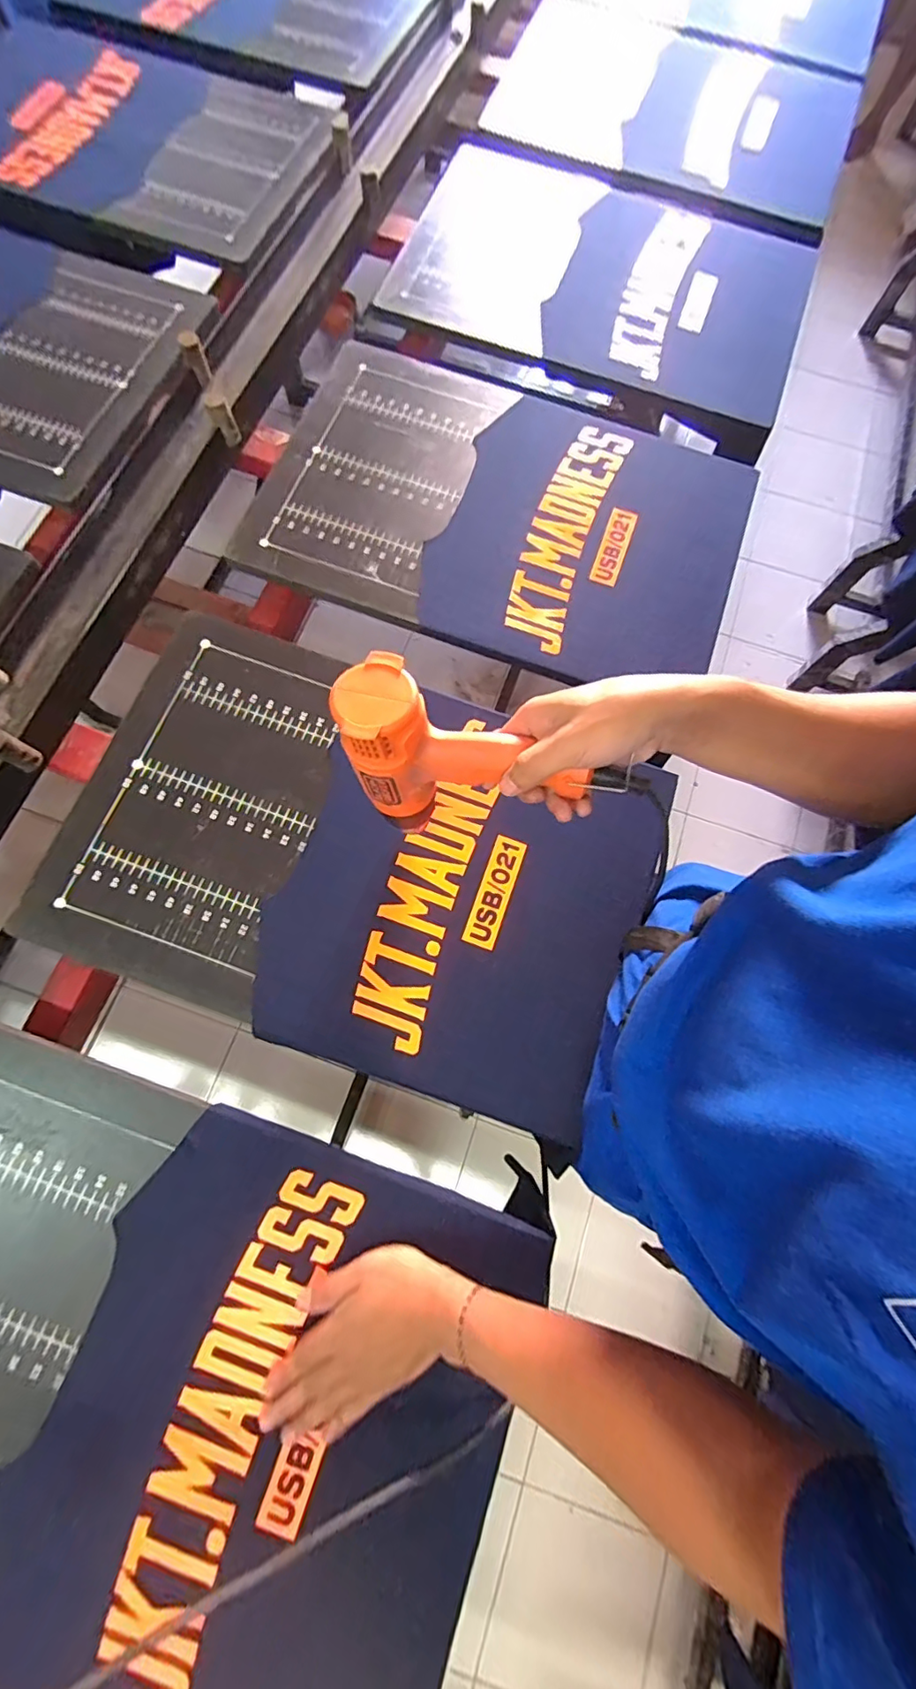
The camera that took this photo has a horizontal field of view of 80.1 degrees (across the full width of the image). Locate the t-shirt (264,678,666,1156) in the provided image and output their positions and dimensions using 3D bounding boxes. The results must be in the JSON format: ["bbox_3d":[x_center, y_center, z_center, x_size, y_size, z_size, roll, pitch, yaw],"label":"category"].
[{"bbox_3d":[0.008,0.049,0.561,0.345,0.021,0.386,19,74,3],"label":"t-shirt"}]

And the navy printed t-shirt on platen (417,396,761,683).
[{"bbox_3d":[0.170,-0.383,0.701,0.369,0.040,0.401,18,73,3],"label":"navy printed t-shirt on platen"}]

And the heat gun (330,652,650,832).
[{"bbox_3d":[0.014,-0.047,0.418,0.213,0.130,0.072,23,74,5],"label":"heat gun"}]

